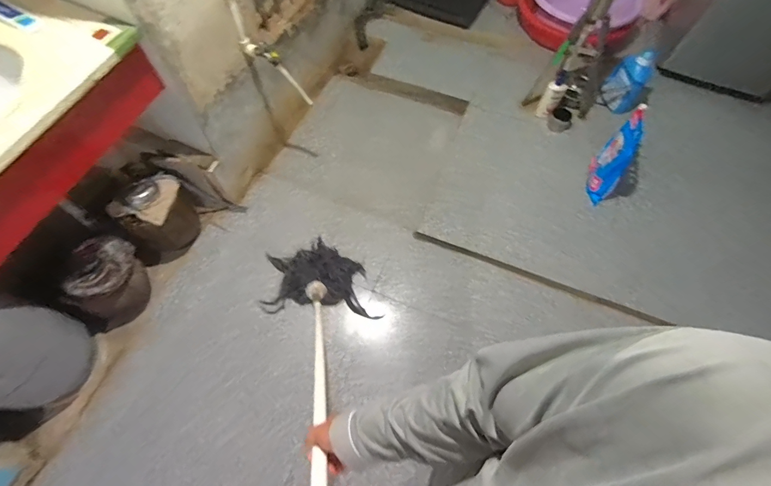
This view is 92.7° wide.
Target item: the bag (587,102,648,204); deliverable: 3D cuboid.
[{"bbox_3d":[1.011,-0.378,1.626,0.082,0.429,0.209,12,43,3],"label":"bag"}]

